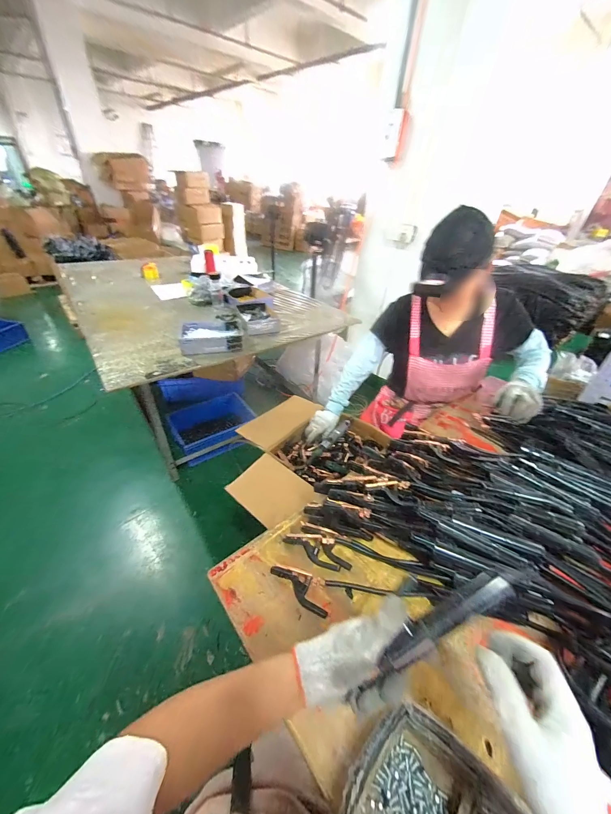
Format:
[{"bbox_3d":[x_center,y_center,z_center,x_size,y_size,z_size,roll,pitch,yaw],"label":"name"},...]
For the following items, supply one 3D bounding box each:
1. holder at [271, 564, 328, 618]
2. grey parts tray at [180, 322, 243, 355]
[{"bbox_3d":[-0.012,0.325,0.527,0.113,0.015,0.055,14,38,13],"label":"holder"},{"bbox_3d":[-0.408,-0.307,1.290,0.255,0.067,0.211,-6,38,-12],"label":"grey parts tray"}]

